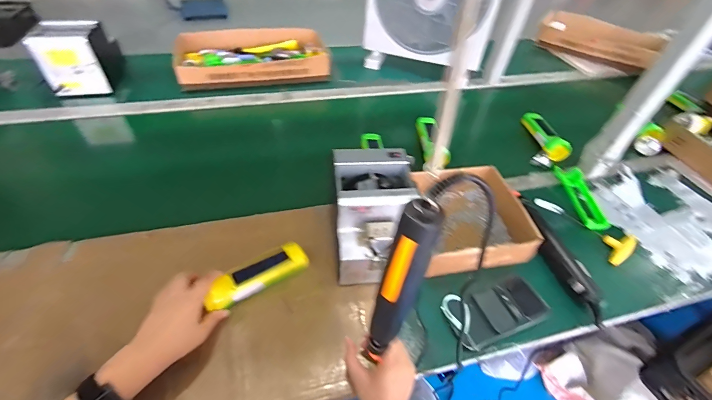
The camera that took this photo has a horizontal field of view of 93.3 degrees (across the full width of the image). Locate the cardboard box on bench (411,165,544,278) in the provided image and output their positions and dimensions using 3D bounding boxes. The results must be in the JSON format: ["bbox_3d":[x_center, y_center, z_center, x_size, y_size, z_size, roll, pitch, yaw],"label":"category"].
[{"bbox_3d":[0.197,0.032,0.630,0.212,0.060,0.199,-9,49,-13],"label":"cardboard box on bench"}]

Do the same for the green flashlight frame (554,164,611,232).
[{"bbox_3d":[0.484,-0.009,0.725,0.053,0.022,0.176,5,47,-1],"label":"green flashlight frame"}]

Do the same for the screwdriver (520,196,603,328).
[{"bbox_3d":[0.359,0.109,0.595,0.040,0.042,0.222,-8,49,-12],"label":"screwdriver"}]

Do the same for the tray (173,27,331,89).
[{"bbox_3d":[-0.302,-0.432,1.005,0.423,0.066,0.227,-10,49,-14],"label":"tray"}]

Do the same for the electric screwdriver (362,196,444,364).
[{"bbox_3d":[0.037,0.095,0.333,0.036,0.242,0.035,-10,44,-22],"label":"electric screwdriver"}]

